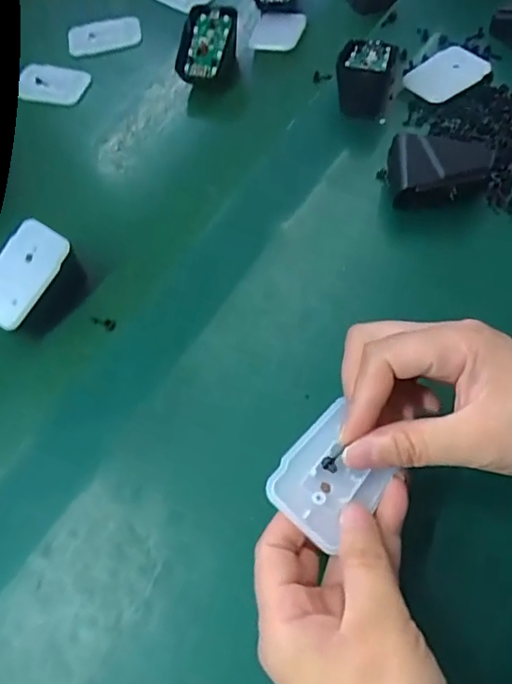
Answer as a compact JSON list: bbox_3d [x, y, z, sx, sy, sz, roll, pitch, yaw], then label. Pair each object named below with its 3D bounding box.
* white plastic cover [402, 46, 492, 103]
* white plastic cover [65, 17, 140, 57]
[{"bbox_3d":[0.159,-0.224,0.444,0.070,0.007,0.043,-31,63,-12],"label":"white plastic cover"},{"bbox_3d":[-0.147,-0.297,0.518,0.069,0.010,0.039,-14,61,-5],"label":"white plastic cover"}]

